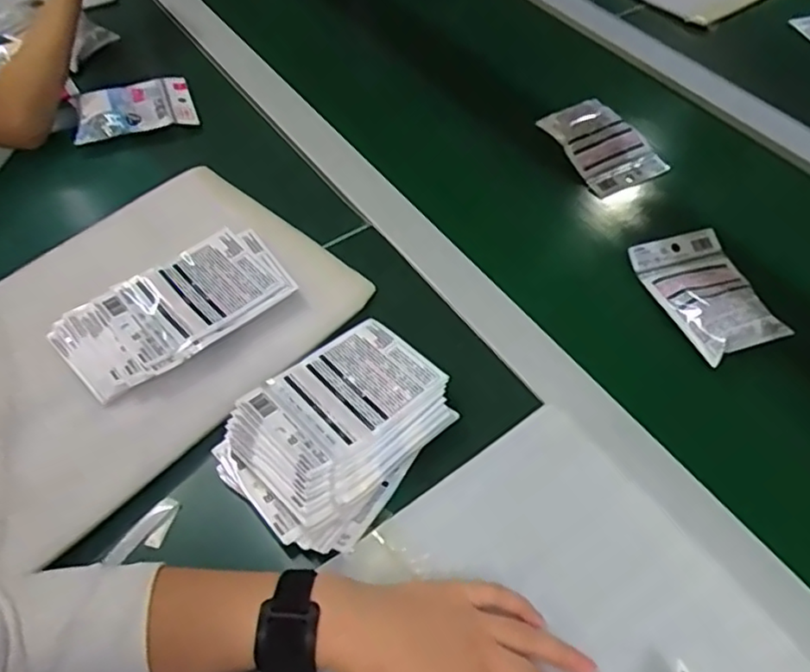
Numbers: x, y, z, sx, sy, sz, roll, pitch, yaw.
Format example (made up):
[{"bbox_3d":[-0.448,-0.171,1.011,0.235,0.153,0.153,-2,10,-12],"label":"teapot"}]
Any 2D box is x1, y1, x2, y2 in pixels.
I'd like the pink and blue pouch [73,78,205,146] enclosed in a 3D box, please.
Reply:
[{"bbox_3d":[-0.310,-0.262,0.736,0.130,0.025,0.078,-16,63,-19],"label":"pink and blue pouch"}]

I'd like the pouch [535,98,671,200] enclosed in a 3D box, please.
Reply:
[{"bbox_3d":[0.224,-0.217,0.732,0.096,0.032,0.123,-28,59,-18],"label":"pouch"}]

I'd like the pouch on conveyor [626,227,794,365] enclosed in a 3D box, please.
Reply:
[{"bbox_3d":[0.280,-0.044,0.595,0.092,0.019,0.134,-19,56,-13],"label":"pouch on conveyor"}]

